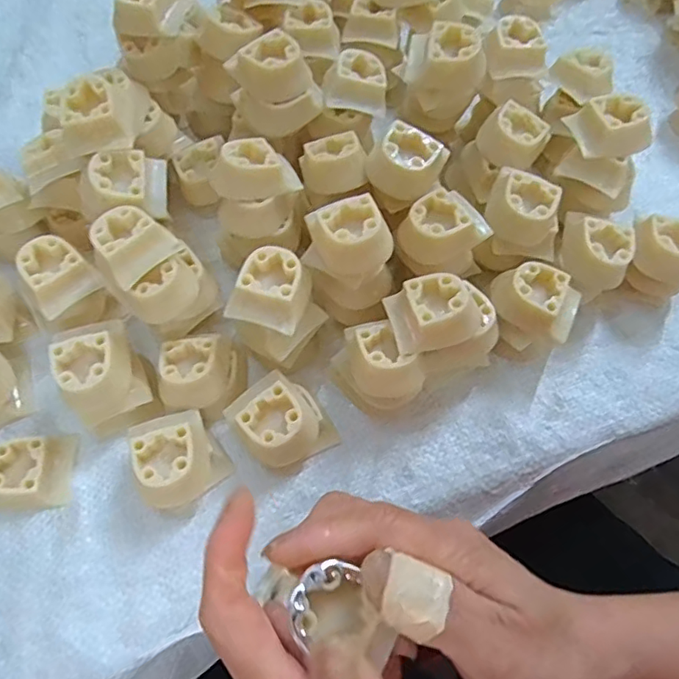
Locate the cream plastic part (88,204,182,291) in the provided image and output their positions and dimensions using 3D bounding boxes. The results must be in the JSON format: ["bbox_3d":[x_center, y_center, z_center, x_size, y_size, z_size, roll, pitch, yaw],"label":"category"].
[{"bbox_3d":[-0.109,-0.050,0.291,0.040,0.015,0.035,39,70,16],"label":"cream plastic part"}]

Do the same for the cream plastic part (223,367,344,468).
[{"bbox_3d":[-0.032,0.043,0.303,0.045,0.031,0.050,-33,69,-16],"label":"cream plastic part"}]

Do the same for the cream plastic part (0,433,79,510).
[{"bbox_3d":[-0.162,0.069,0.297,0.039,0.015,0.038,-10,64,-6],"label":"cream plastic part"}]

